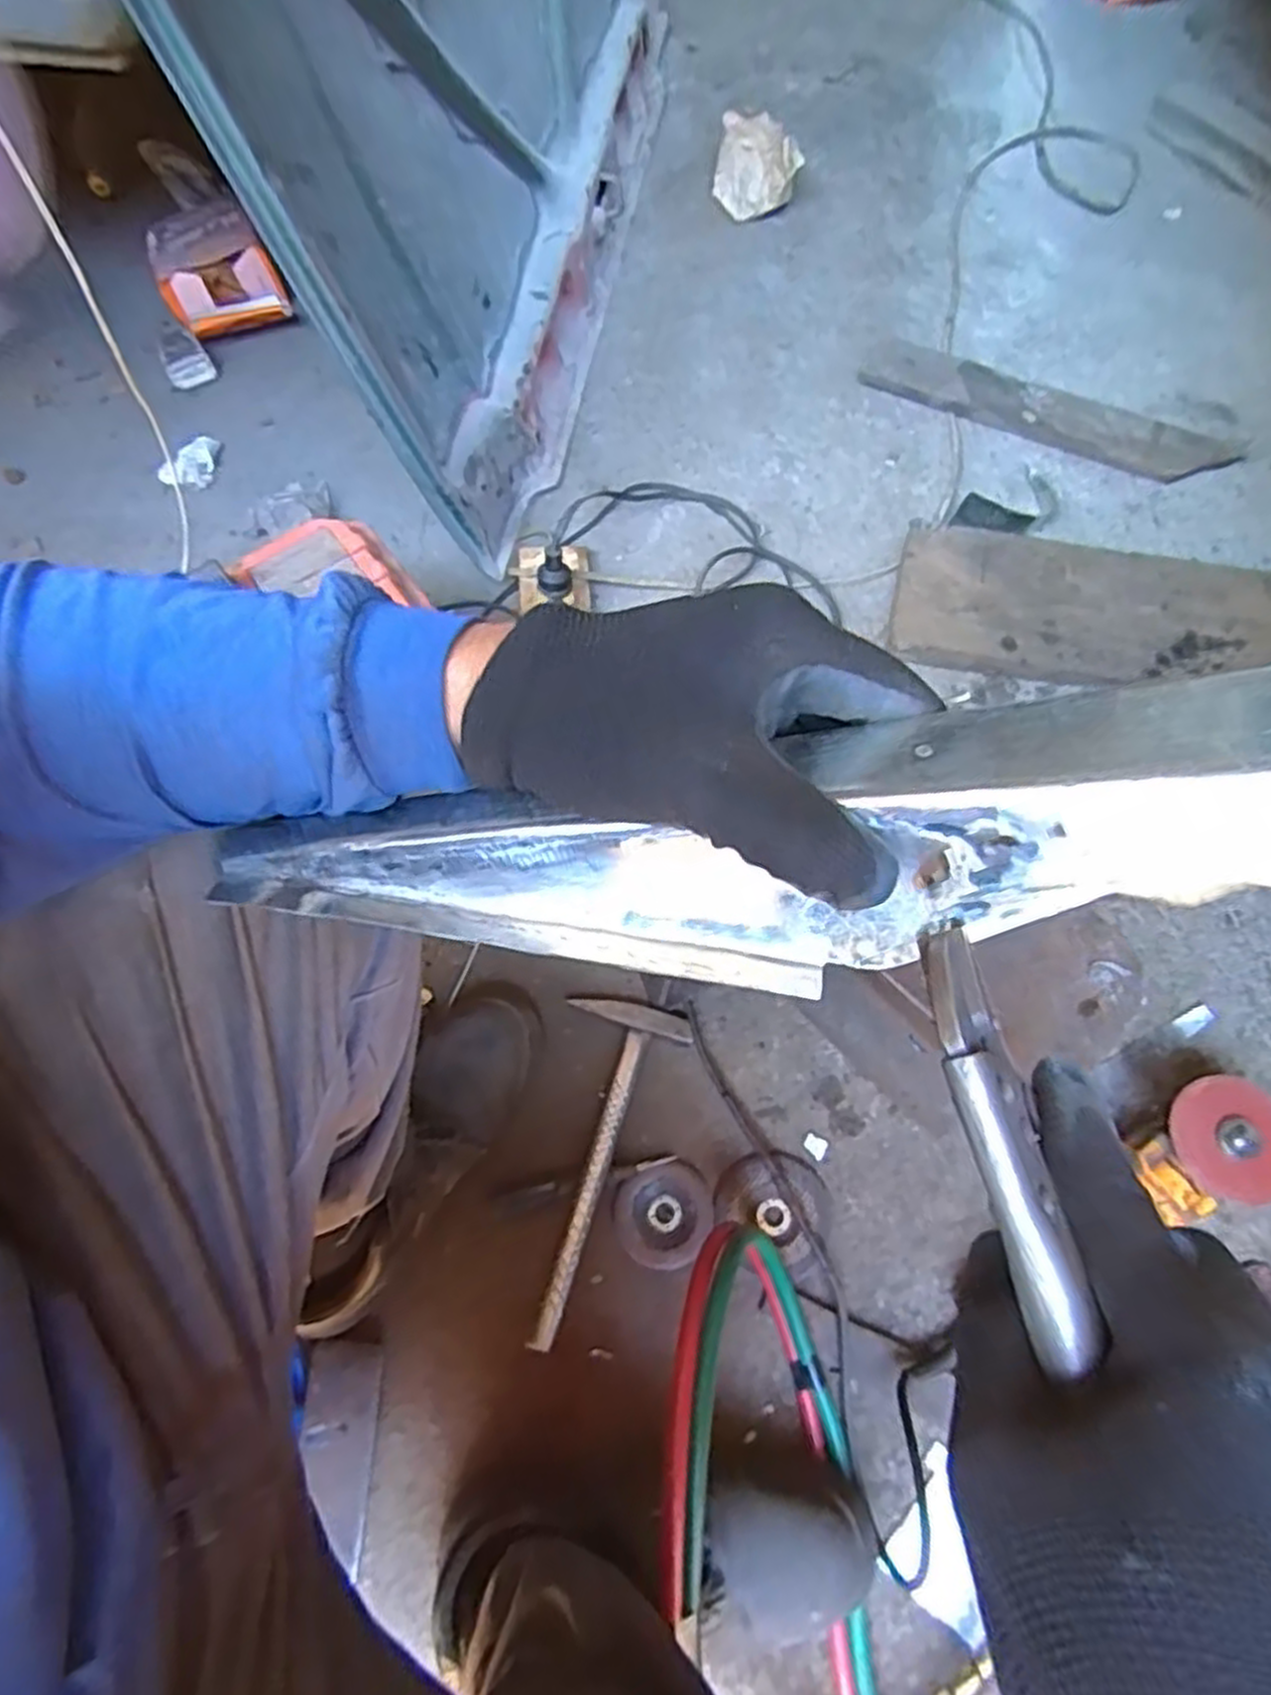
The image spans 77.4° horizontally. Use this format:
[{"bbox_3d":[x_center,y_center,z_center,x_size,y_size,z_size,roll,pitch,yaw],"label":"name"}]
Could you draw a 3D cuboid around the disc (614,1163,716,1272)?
[{"bbox_3d":[0.025,0.309,0.666,0.082,0.018,0.076,-1,68,2],"label":"disc"}]

